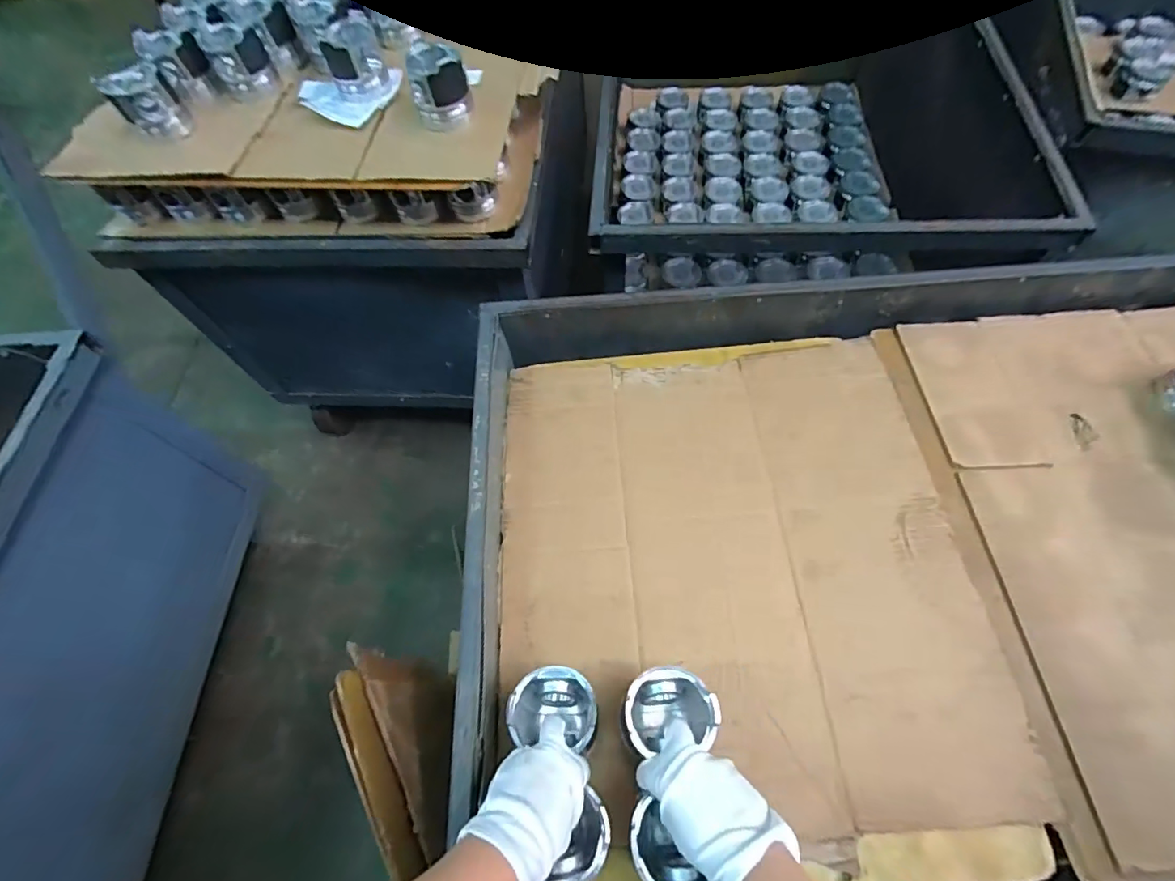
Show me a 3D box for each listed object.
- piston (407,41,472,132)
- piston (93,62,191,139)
[{"bbox_3d":[-0.211,-0.508,0.749,0.079,0.083,0.079,-16,62,-4],"label":"piston"},{"bbox_3d":[-0.658,-0.503,0.782,0.079,0.086,0.078,39,71,22],"label":"piston"}]

